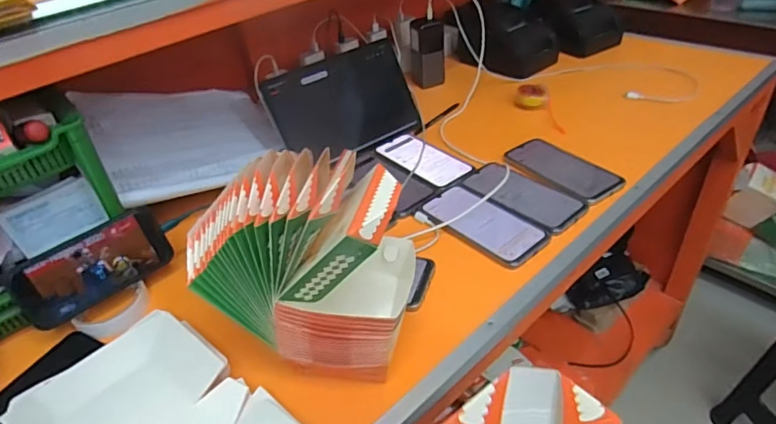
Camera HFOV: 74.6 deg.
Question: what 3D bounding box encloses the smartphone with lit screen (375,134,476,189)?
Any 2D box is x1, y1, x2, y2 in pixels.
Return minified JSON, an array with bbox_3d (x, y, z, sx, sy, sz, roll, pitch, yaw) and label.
[{"bbox_3d":[0.054,-0.085,0.813,0.080,0.006,0.168,-28,42,-26],"label":"smartphone with lit screen"}]

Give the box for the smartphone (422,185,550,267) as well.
[{"bbox_3d":[0.124,0.011,0.678,0.078,0.008,0.166,-32,45,-30],"label":"smartphone"}]

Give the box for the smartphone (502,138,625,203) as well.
[{"bbox_3d":[0.260,-0.068,0.761,0.082,0.008,0.177,-26,41,-24],"label":"smartphone"}]

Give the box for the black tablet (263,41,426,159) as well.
[{"bbox_3d":[-0.068,-0.180,0.848,0.244,0.159,0.014,-27,9,-25],"label":"black tablet"}]

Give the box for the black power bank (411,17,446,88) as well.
[{"bbox_3d":[0.080,-0.320,1.030,0.068,0.120,0.047,-14,38,-10],"label":"black power bank"}]

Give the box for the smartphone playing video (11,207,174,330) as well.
[{"bbox_3d":[-0.341,0.065,0.601,0.161,0.078,0.011,-33,26,-30],"label":"smartphone playing video"}]

